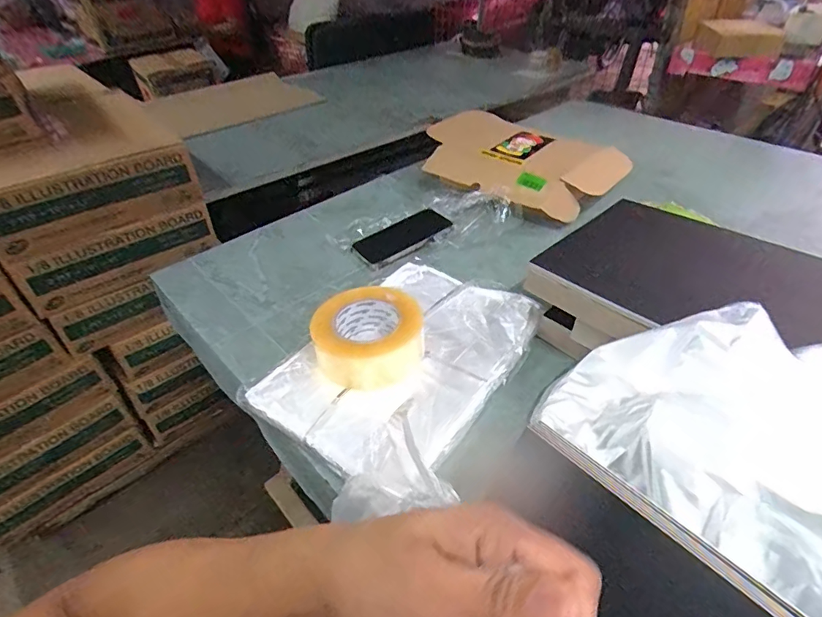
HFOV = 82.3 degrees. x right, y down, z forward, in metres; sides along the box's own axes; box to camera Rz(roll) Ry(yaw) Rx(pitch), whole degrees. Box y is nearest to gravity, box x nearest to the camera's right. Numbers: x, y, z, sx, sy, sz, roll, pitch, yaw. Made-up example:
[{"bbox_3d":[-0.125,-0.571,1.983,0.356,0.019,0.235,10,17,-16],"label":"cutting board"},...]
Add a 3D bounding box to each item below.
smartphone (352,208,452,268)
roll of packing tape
[{"bbox_3d":[-0.015,-0.117,0.771,0.152,0.008,0.080,-31,48,-18],"label":"smartphone"},{"bbox_3d":[-0.050,0.027,0.567,0.124,0.061,0.111,-7,42,-4],"label":"roll of packing tape"}]

